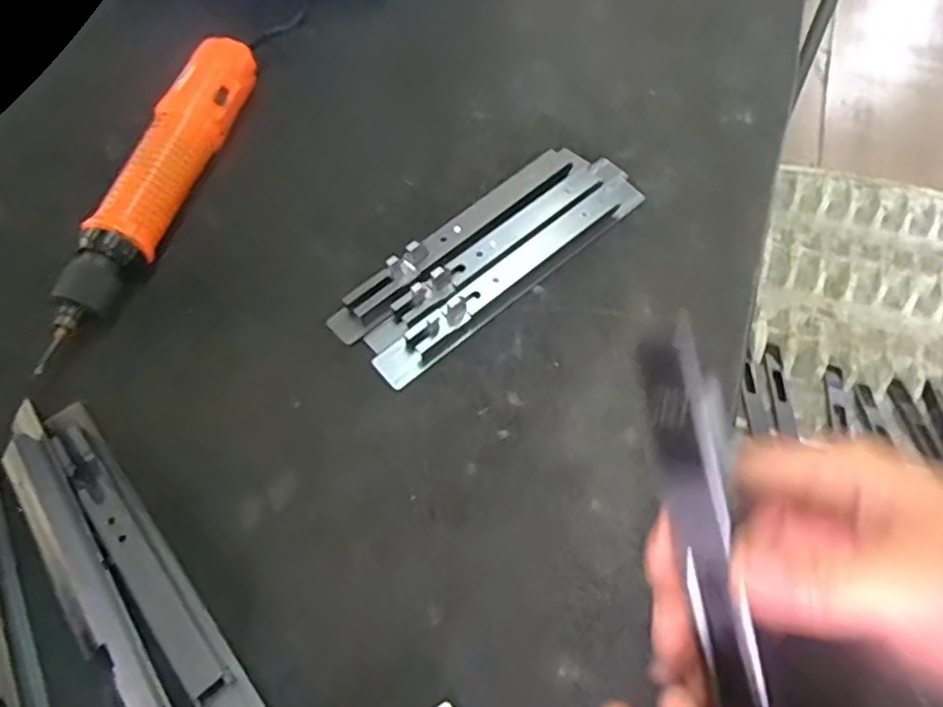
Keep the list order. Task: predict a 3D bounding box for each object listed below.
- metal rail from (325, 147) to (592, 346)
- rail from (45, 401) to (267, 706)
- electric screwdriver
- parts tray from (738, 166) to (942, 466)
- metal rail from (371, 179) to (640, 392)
[{"bbox_3d":[-0.005,-0.083,0.433,0.213,0.023,0.027,-37,68,-17],"label":"metal rail"},{"bbox_3d":[-0.175,0.109,0.347,0.025,0.014,0.212,-37,68,-17],"label":"rail"},{"bbox_3d":[-0.216,-0.114,0.448,0.044,0.045,0.274,14,63,9],"label":"electric screwdriver"},{"bbox_3d":[0.675,-0.048,1.027,0.458,0.055,0.546,15,64,8],"label":"parts tray"},{"bbox_3d":[0.030,-0.054,0.423,0.217,0.019,0.026,-37,68,-17],"label":"metal rail"}]

